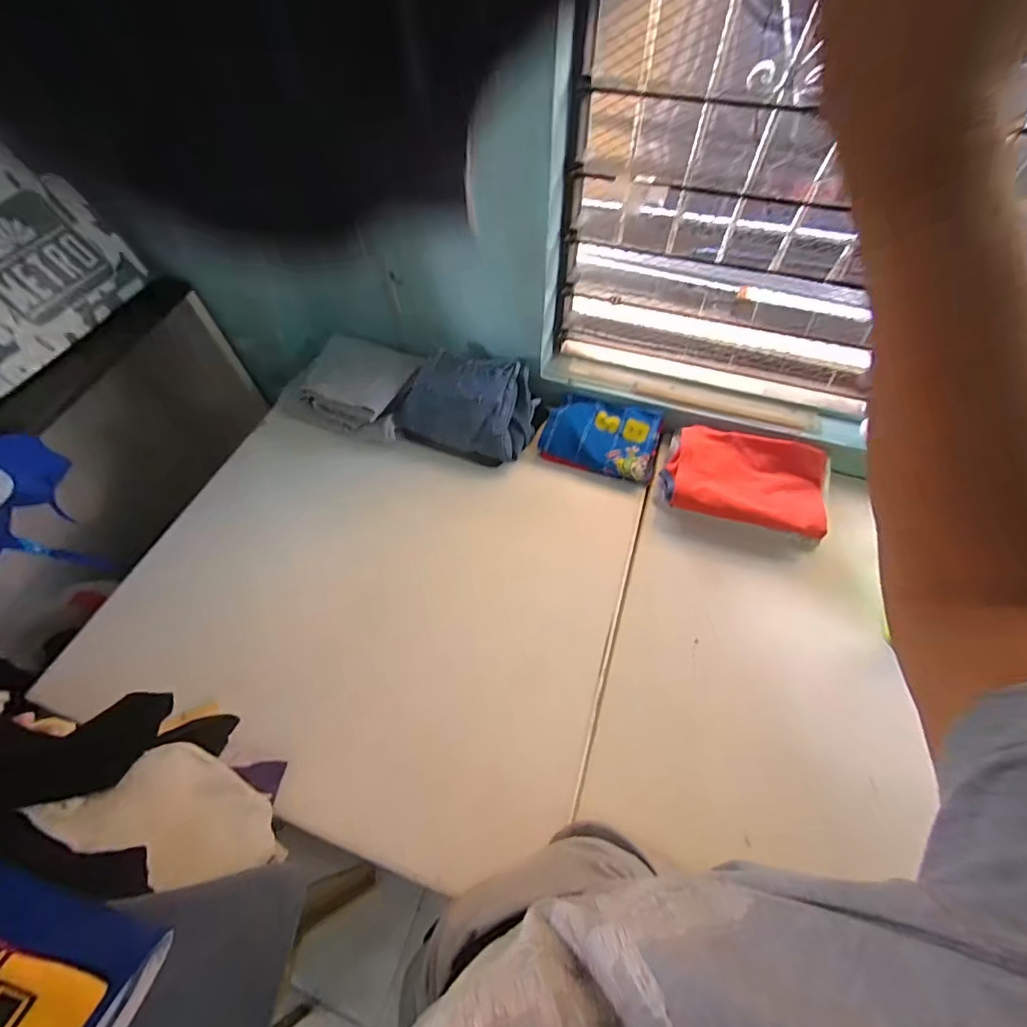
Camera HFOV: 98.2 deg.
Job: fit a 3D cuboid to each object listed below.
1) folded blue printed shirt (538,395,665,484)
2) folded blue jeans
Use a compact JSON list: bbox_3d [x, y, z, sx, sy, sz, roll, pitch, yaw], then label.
[{"bbox_3d":[0.172,-0.150,0.848,0.210,0.055,0.153,22,61,14],"label":"folded blue printed shirt"},{"bbox_3d":[-0.077,-0.206,0.860,0.238,0.129,0.185,23,62,15],"label":"folded blue jeans"}]

